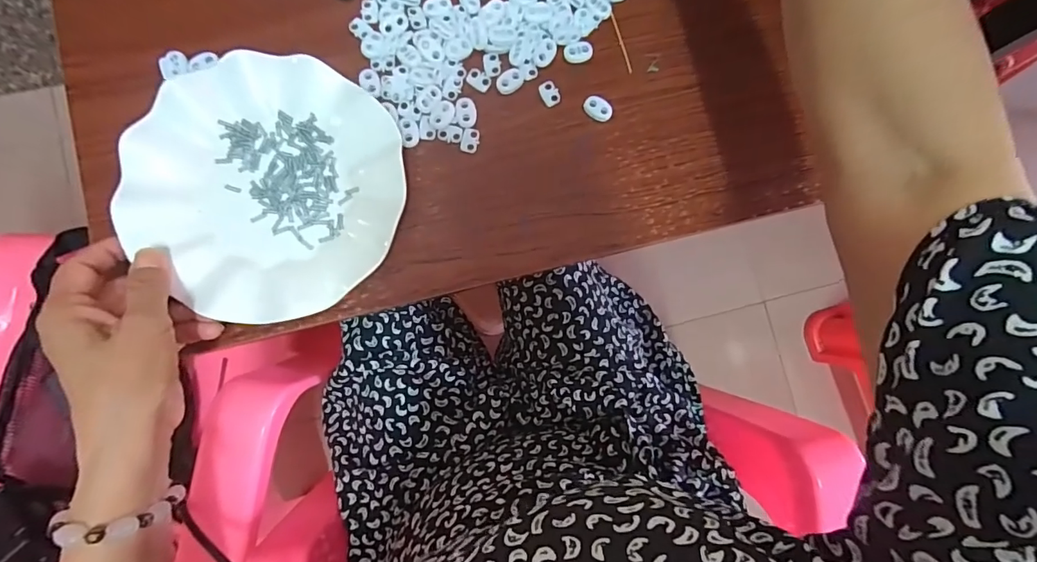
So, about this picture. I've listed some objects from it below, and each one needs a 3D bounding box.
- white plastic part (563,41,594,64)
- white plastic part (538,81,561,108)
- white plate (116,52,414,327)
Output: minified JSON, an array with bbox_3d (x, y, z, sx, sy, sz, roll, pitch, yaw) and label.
[{"bbox_3d":[0.048,-0.180,0.370,0.023,0.004,0.015,-14,86,-6],"label":"white plastic part"},{"bbox_3d":[0.024,-0.146,0.364,0.014,0.004,0.019,-26,87,-6],"label":"white plastic part"},{"bbox_3d":[-0.176,-0.070,0.331,0.177,0.024,0.186,0,85,-5],"label":"white plate"}]

